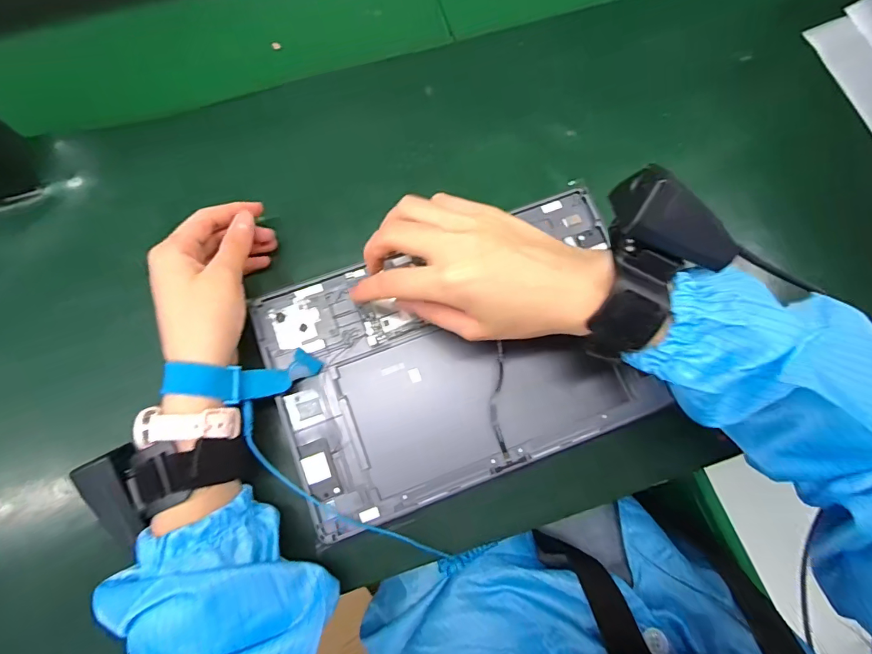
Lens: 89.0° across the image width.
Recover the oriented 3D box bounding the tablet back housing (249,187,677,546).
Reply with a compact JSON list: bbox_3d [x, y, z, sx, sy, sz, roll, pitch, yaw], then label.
[{"bbox_3d":[0.017,0.017,0.305,0.248,0.009,0.167,-20,77,-5],"label":"tablet back housing"}]

